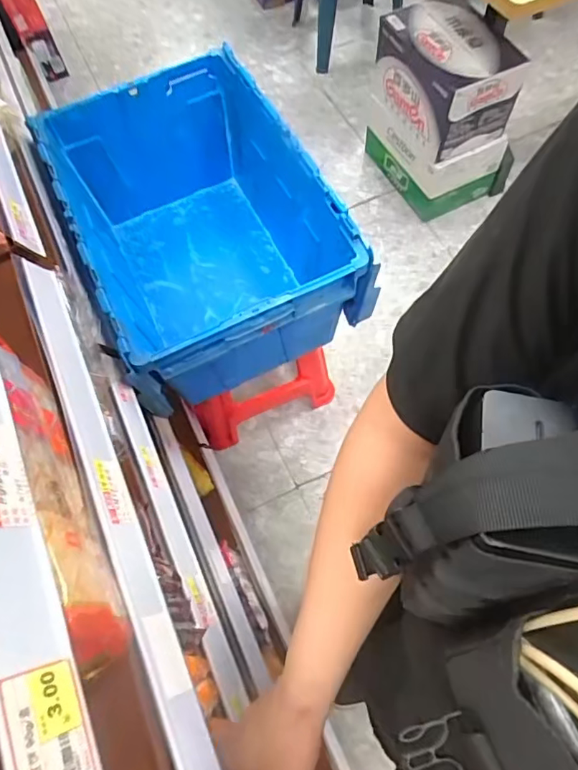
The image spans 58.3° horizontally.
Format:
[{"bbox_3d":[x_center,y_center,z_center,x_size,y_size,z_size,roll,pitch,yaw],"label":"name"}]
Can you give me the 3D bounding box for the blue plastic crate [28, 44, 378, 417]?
[{"bbox_3d":[-0.177,-0.292,1.025,0.412,0.310,0.614,-26,67,-8],"label":"blue plastic crate"}]

